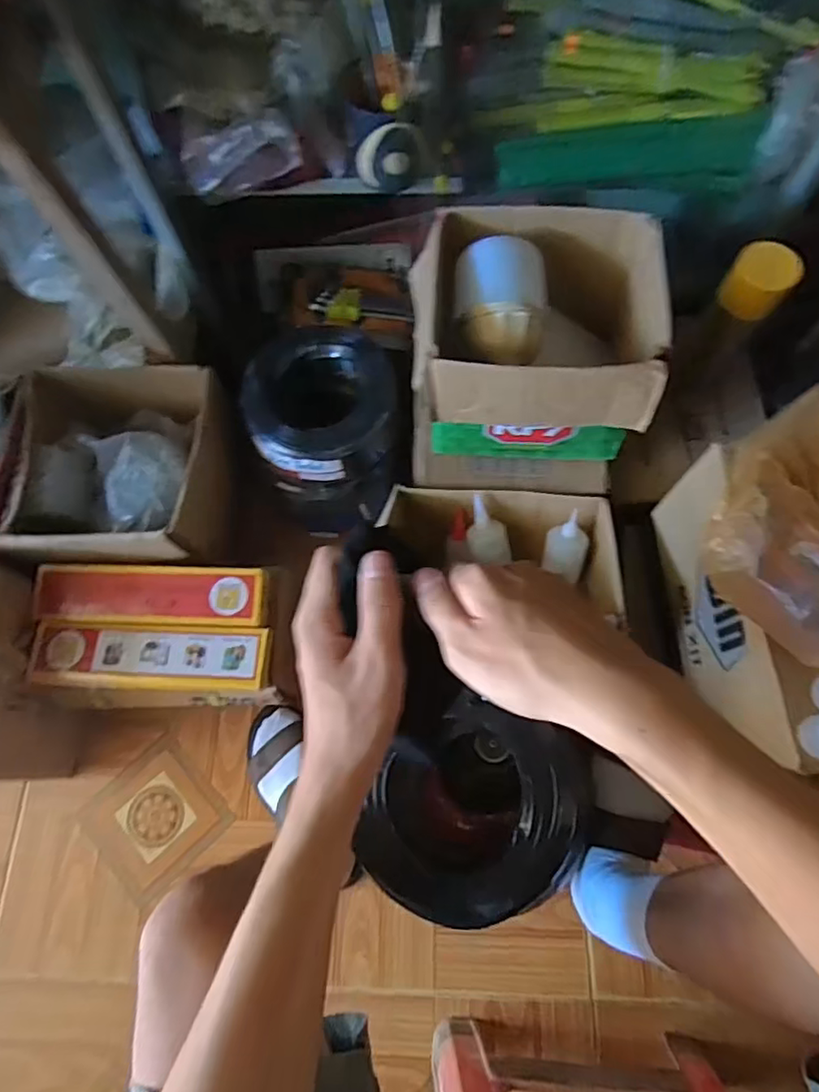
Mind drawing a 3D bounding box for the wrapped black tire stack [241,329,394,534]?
[{"bbox_3d":[-0.117,-0.165,0.899,0.200,0.188,0.213,-13,70,-3],"label":"wrapped black tire stack"}]

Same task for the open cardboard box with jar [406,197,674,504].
[{"bbox_3d":[0.130,-0.217,0.688,0.238,0.209,0.240,3,70,3],"label":"open cardboard box with jar"}]

